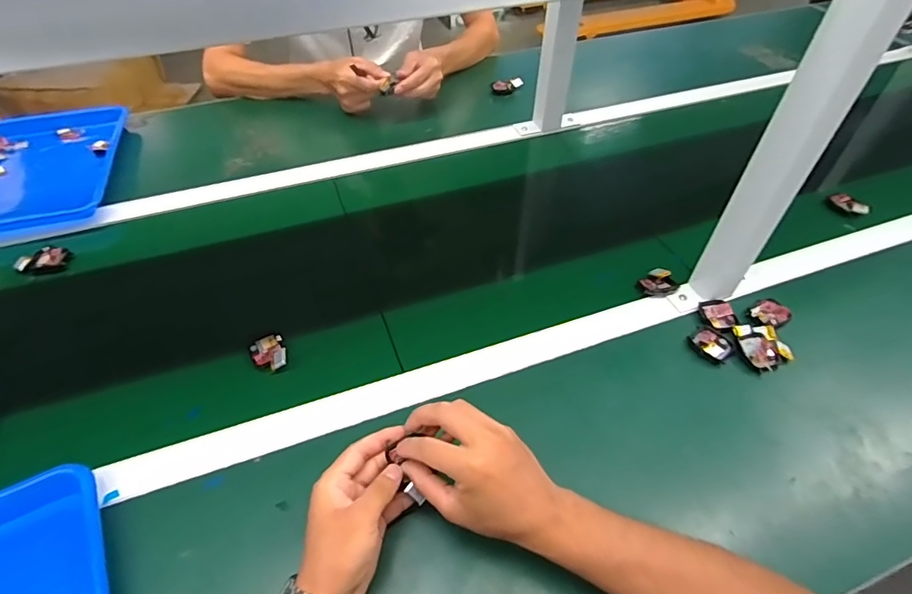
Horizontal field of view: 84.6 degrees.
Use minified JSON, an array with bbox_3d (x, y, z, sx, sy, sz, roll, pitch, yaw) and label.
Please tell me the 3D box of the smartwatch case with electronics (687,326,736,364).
[{"bbox_3d":[0.298,0.053,0.583,0.040,0.008,0.045,-30,56,-25],"label":"smartwatch case with electronics"}]

